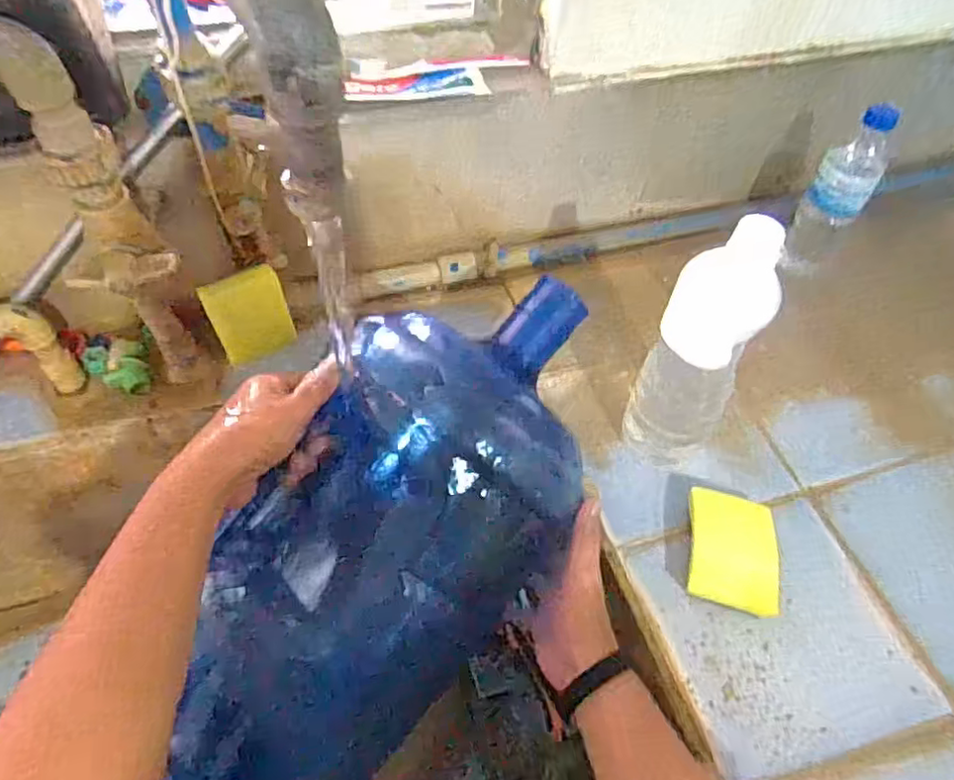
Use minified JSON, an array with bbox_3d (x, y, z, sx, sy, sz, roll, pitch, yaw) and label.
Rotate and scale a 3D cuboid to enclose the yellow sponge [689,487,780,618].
[{"bbox_3d":[0.221,0.137,0.541,0.066,0.038,0.097,6,53,2],"label":"yellow sponge"}]

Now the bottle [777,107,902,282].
[{"bbox_3d":[0.404,-0.213,0.715,0.066,0.194,0.051,32,58,19],"label":"bottle"}]

